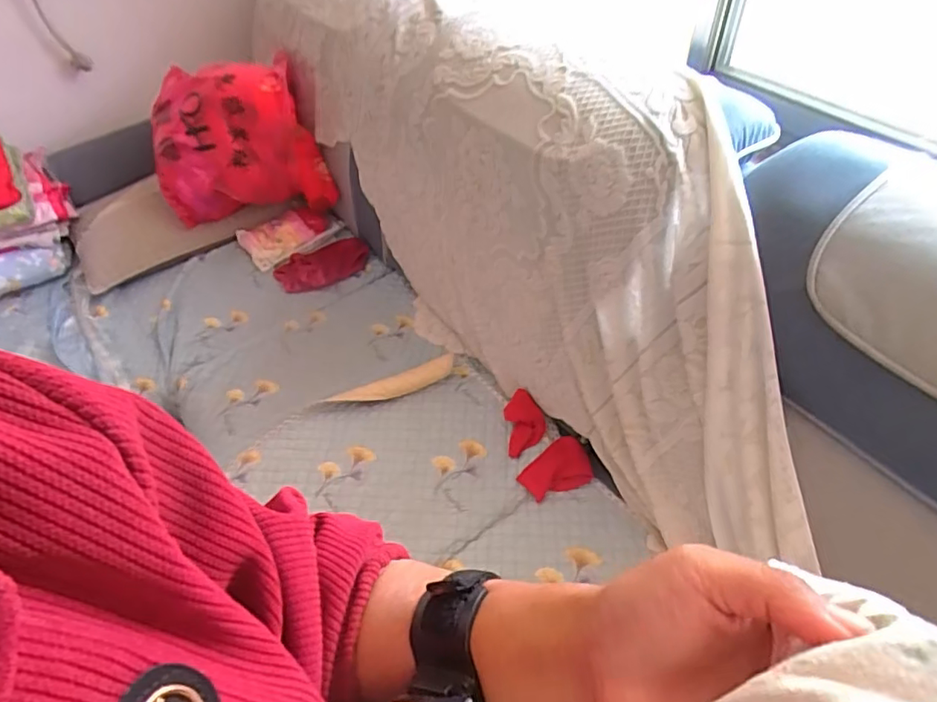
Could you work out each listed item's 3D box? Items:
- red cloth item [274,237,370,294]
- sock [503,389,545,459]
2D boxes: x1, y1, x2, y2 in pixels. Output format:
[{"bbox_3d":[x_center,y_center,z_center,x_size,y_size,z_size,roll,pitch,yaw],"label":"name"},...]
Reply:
[{"bbox_3d":[-0.364,-0.213,1.407,0.231,0.058,0.108,-21,51,-12],"label":"red cloth item"},{"bbox_3d":[0.107,0.135,1.058,0.074,0.042,0.120,-7,50,0],"label":"sock"}]

